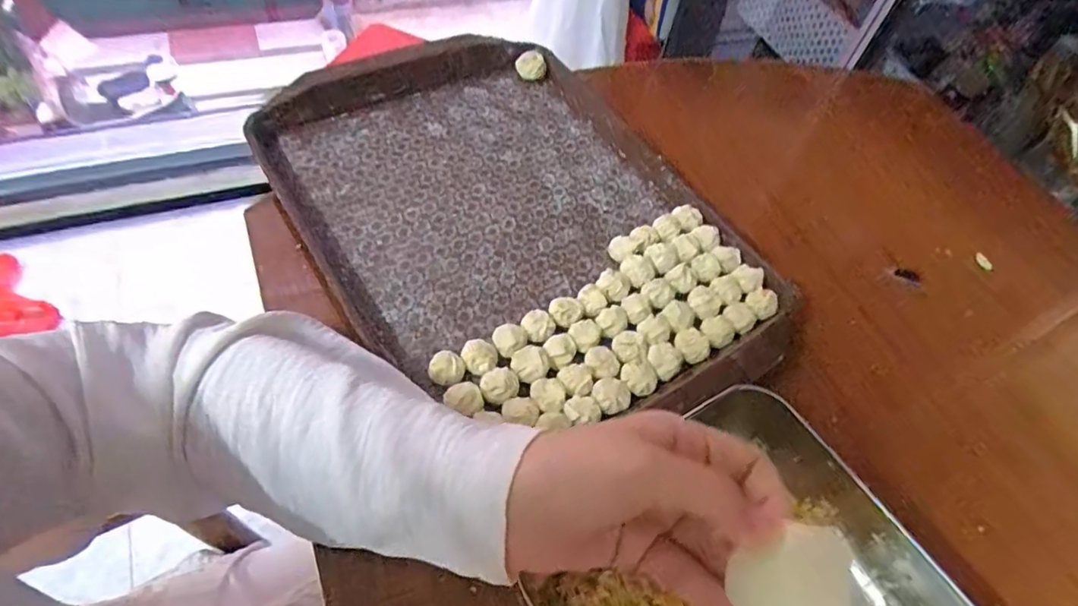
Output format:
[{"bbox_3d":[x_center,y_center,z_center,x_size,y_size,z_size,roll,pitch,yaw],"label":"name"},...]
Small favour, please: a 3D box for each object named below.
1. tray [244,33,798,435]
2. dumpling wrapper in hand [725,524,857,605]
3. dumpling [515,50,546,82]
[{"bbox_3d":[-0.020,-0.078,0.460,0.293,0.029,0.409,-28,61,-23],"label":"tray"},{"bbox_3d":[0.099,0.109,0.220,0.045,0.004,0.040,-31,80,9],"label":"dumpling wrapper in hand"},{"bbox_3d":[-0.008,-0.234,0.571,0.029,0.016,0.027,9,54,-3],"label":"dumpling"}]

